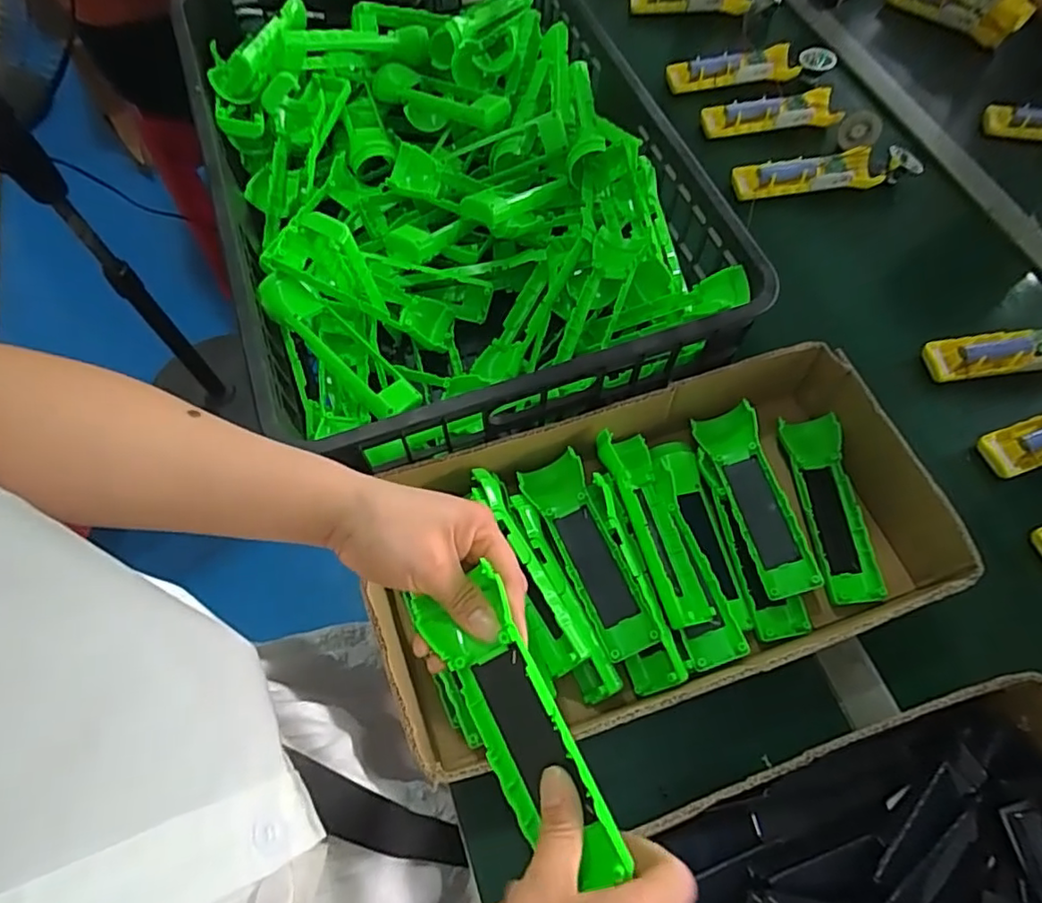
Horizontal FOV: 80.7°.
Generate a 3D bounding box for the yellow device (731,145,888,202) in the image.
[{"bbox_3d":[0.336,-0.326,0.726,0.169,0.027,0.041,-7,65,-3],"label":"yellow device"}]

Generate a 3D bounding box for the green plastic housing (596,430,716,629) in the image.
[{"bbox_3d":[0.104,0.058,0.489,0.048,0.036,0.163,-13,66,-6],"label":"green plastic housing"}]

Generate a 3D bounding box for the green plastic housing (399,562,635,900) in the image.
[{"bbox_3d":[0.001,0.137,0.310,0.047,0.034,0.152,-30,70,-13],"label":"green plastic housing"}]

